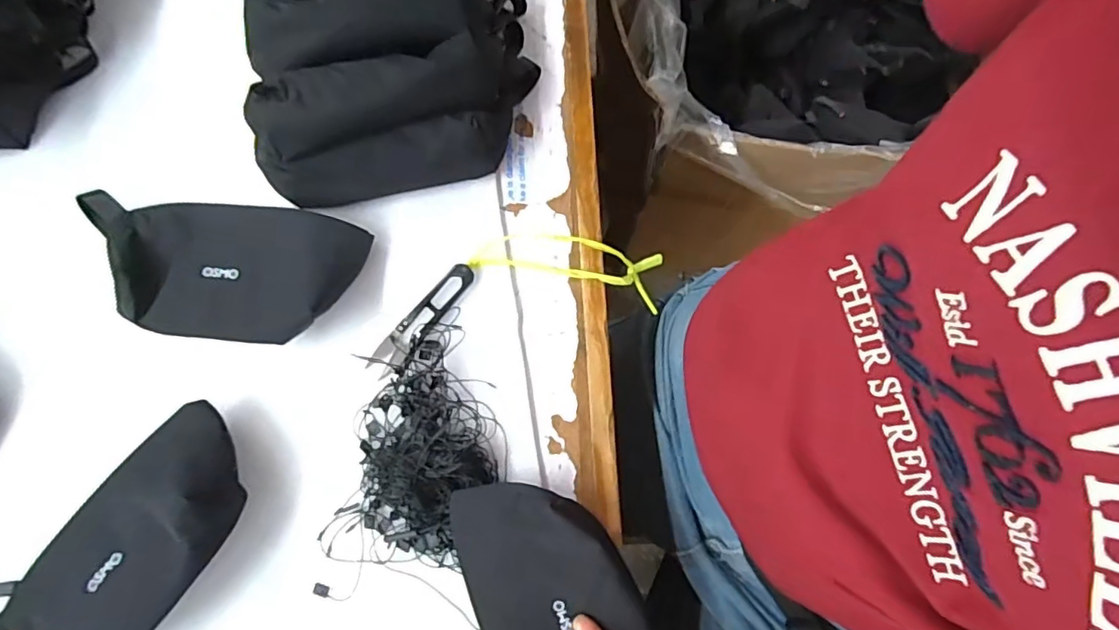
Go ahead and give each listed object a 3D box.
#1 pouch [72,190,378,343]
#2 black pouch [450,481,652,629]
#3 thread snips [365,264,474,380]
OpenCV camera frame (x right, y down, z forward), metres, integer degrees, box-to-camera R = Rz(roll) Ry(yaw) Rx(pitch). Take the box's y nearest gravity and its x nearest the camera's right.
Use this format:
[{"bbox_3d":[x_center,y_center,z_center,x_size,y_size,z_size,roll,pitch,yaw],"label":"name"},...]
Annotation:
[{"bbox_3d":[-0.248,-0.032,0.406,0.212,0.040,0.099,6,78,2],"label":"pouch"},{"bbox_3d":[-0.005,0.176,0.351,0.099,0.031,0.155,-22,78,-4],"label":"black pouch"},{"bbox_3d":[-0.101,0.002,0.410,0.023,0.006,0.100,39,81,8],"label":"thread snips"}]

